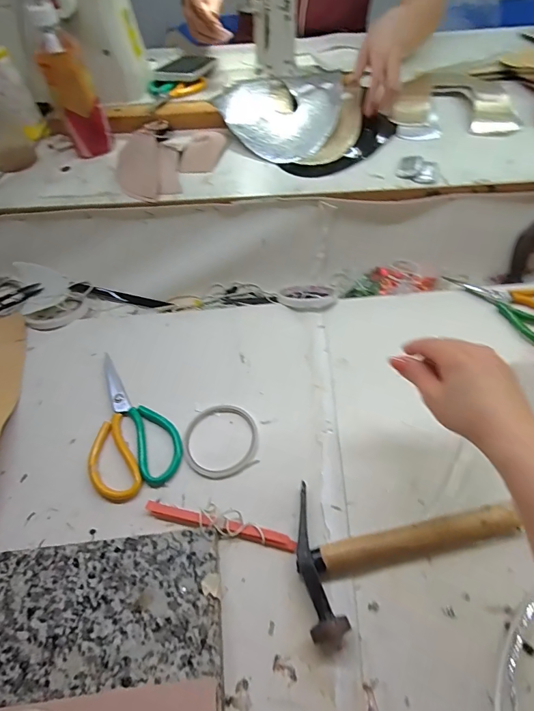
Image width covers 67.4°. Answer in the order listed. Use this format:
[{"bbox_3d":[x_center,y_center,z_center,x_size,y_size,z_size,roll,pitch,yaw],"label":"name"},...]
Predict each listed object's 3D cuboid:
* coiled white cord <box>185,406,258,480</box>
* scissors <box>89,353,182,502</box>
[{"bbox_3d":[-0.055,0.100,0.476,0.089,0.006,0.088,-15,58,-7],"label":"coiled white cord"},{"bbox_3d":[-0.176,0.079,0.492,0.100,0.014,0.189,-25,60,-12],"label":"scissors"}]

